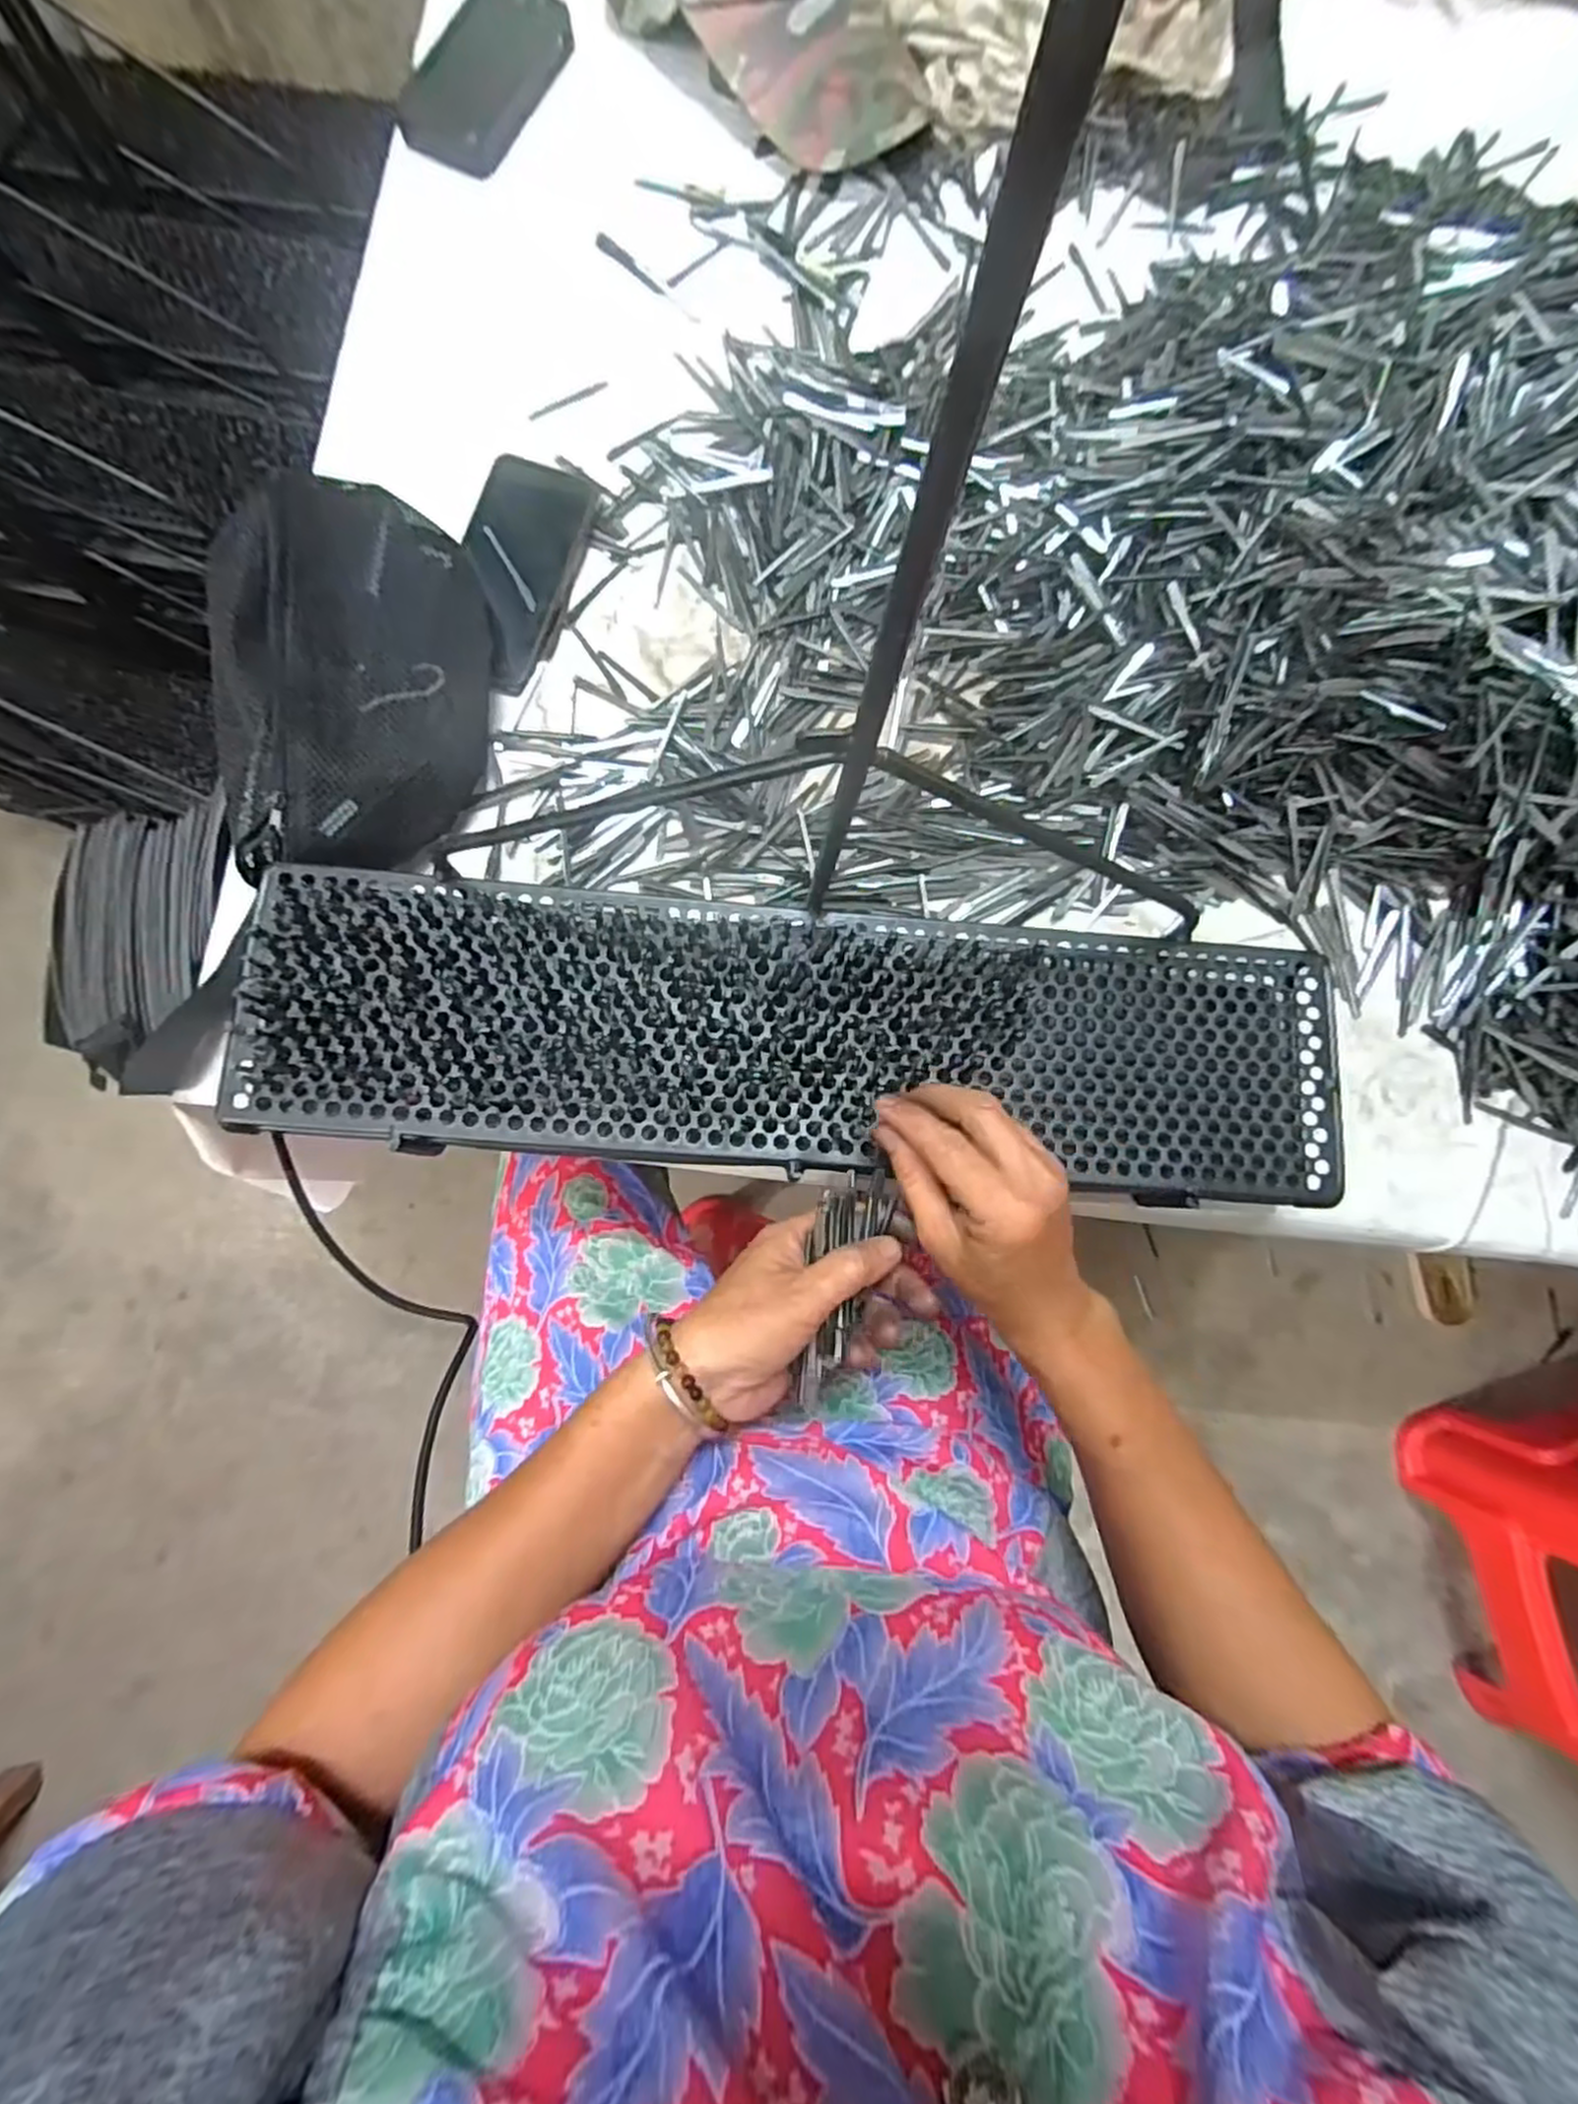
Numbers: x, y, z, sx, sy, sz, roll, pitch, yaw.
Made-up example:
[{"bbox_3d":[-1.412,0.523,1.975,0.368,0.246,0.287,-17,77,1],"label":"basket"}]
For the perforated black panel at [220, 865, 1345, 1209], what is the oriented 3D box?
[{"bbox_3d":[0.011,-0.008,0.416,0.593,0.012,0.147,4,81,-3],"label":"perforated black panel"}]

